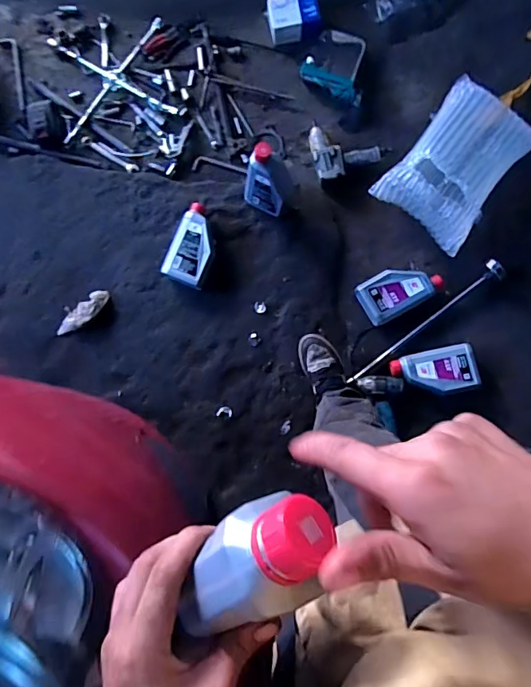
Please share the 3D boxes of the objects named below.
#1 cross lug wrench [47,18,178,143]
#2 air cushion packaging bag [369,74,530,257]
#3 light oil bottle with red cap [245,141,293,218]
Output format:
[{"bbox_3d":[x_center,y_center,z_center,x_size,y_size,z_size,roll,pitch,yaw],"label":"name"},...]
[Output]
[{"bbox_3d":[-0.477,-0.822,1.450,0.378,0.043,0.346,-9,83,2],"label":"cross lug wrench"},{"bbox_3d":[0.539,-0.506,1.295,0.292,0.136,0.384,37,86,6],"label":"air cushion packaging bag"},{"bbox_3d":[0.004,-0.441,1.263,0.129,0.242,0.085,34,86,6],"label":"light oil bottle with red cap"}]

